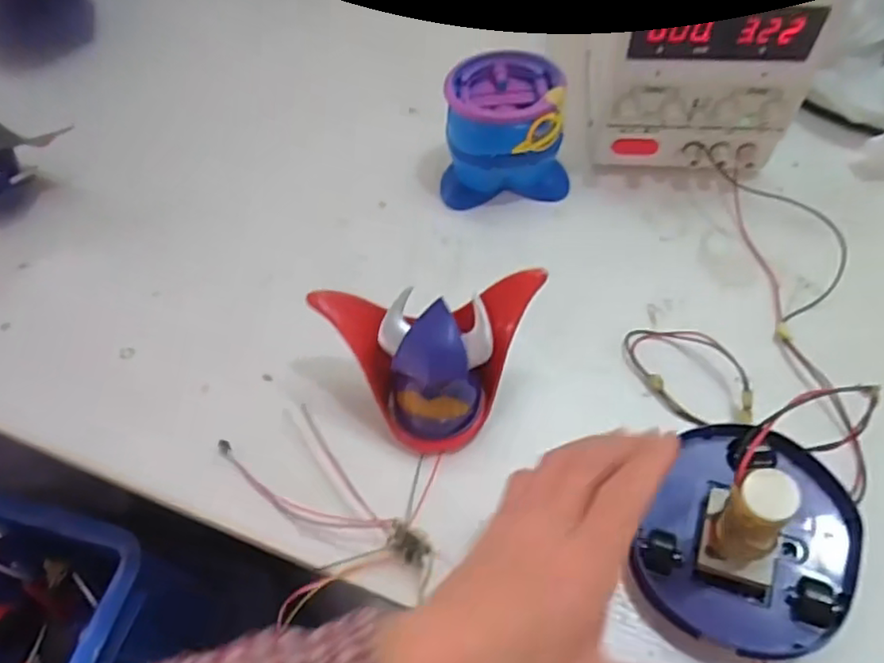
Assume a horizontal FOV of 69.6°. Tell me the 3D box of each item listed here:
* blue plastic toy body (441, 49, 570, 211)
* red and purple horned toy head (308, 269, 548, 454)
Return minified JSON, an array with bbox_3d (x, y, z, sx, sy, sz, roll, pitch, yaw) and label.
[{"bbox_3d":[0.045,-0.145,0.461,0.093,0.078,0.071,-5,61,1],"label":"blue plastic toy body"},{"bbox_3d":[-0.003,0.021,0.370,0.122,0.075,0.076,-6,61,1],"label":"red and purple horned toy head"}]

